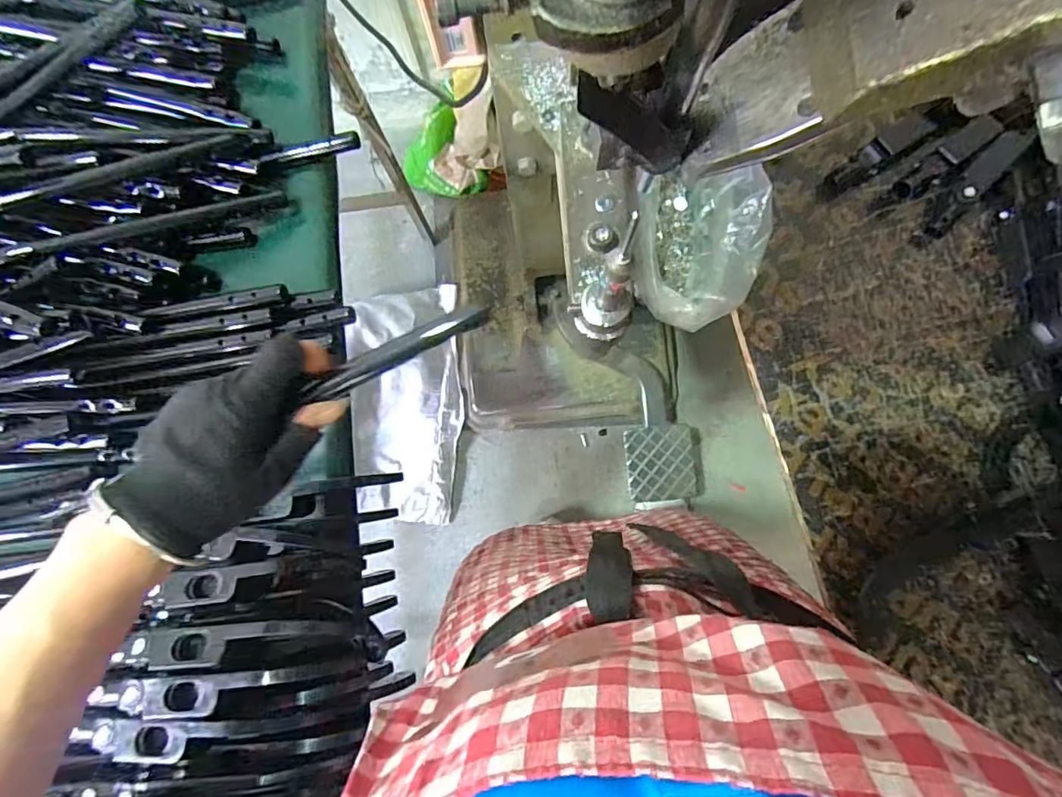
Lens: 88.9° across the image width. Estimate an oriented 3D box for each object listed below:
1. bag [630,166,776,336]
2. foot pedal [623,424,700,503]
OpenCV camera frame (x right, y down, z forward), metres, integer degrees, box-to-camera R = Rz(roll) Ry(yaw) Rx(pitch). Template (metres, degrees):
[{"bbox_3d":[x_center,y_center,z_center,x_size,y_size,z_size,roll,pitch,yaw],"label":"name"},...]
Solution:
[{"bbox_3d":[0.146,-0.134,0.485,0.115,0.083,0.151,5,82,3],"label":"bag"},{"bbox_3d":[0.265,0.132,1.105,0.138,0.015,0.148,-7,82,1],"label":"foot pedal"}]

